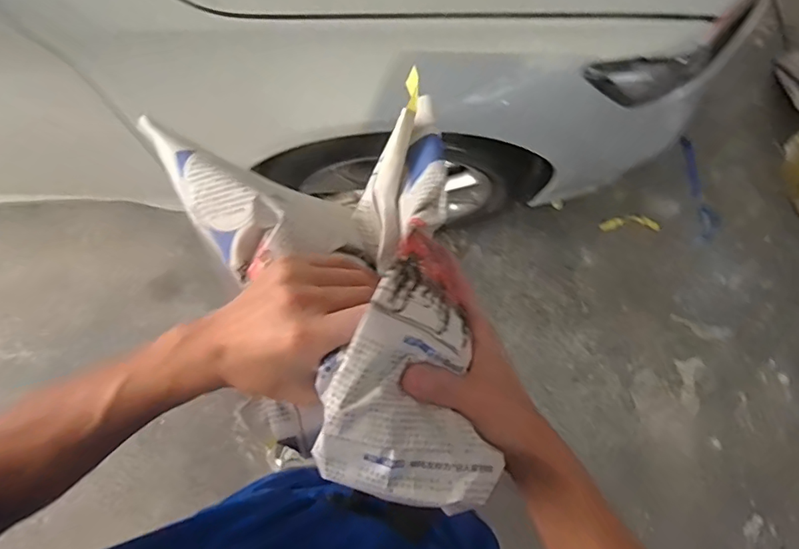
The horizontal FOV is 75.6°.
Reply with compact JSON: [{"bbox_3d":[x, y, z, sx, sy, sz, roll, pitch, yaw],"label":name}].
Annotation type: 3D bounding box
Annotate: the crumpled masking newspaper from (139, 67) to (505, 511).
[{"bbox_3d":[-0.053,0.005,0.331,0.198,0.079,0.287,-15,79,-2],"label":"crumpled masking newspaper"}]

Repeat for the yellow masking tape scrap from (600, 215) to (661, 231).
[{"bbox_3d":[0.708,-0.159,1.589,0.177,0.013,0.052,1,79,1],"label":"yellow masking tape scrap"}]

